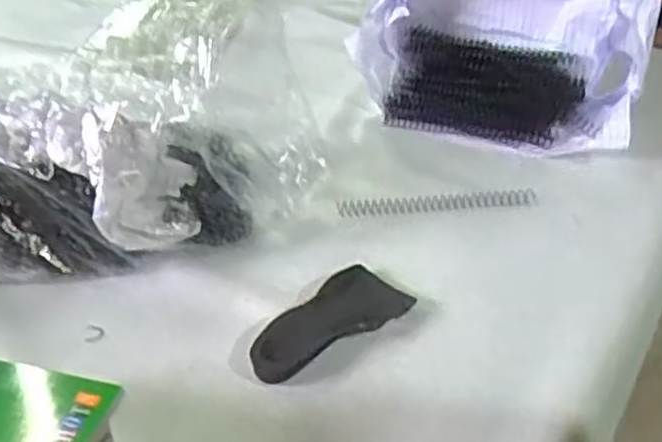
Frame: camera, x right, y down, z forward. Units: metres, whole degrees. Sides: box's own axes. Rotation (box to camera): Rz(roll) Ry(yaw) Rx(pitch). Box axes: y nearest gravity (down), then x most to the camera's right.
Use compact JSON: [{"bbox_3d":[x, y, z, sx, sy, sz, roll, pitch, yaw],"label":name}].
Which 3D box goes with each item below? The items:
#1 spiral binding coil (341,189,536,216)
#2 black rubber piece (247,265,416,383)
[{"bbox_3d":[0.087,-0.014,0.640,0.159,0.014,0.013,-3,37,3],"label":"spiral binding coil"},{"bbox_3d":[-0.005,0.067,0.536,0.120,0.018,0.057,-23,40,-22],"label":"black rubber piece"}]

